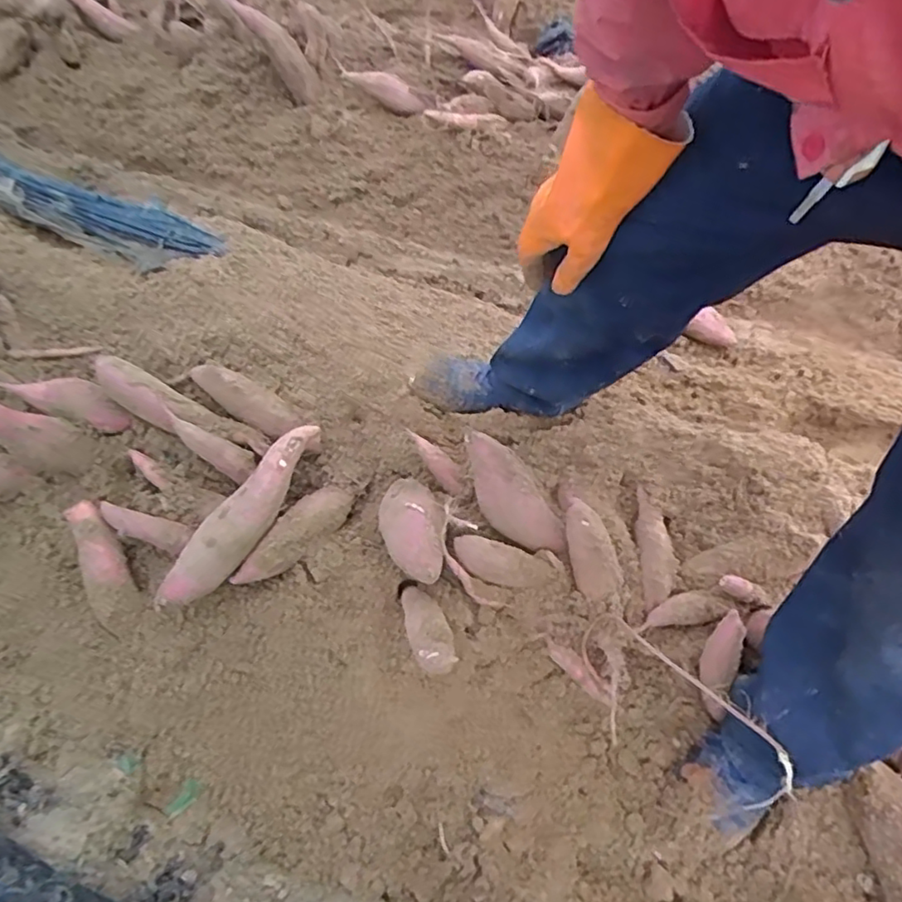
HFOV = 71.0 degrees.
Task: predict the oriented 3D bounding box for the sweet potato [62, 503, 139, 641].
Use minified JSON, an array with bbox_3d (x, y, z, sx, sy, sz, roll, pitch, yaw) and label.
[{"bbox_3d":[-0.464,0.155,0.846,0.051,0.045,0.181,-16,98,-13],"label":"sweet potato"}]

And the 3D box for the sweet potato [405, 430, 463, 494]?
[{"bbox_3d":[-0.023,0.015,0.904,0.037,0.030,0.109,-39,90,-24],"label":"sweet potato"}]

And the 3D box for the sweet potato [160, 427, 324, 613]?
[{"bbox_3d":[-0.270,0.083,0.843,0.069,0.064,0.295,32,61,17],"label":"sweet potato"}]

